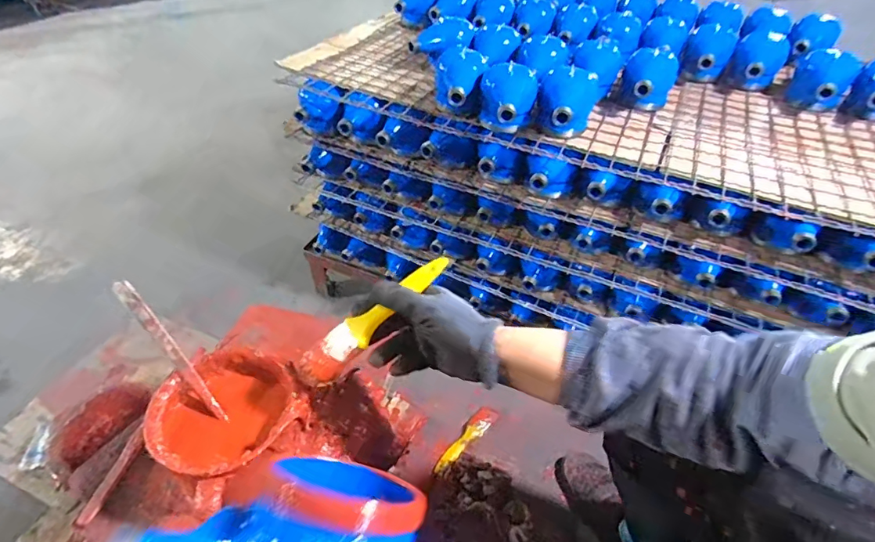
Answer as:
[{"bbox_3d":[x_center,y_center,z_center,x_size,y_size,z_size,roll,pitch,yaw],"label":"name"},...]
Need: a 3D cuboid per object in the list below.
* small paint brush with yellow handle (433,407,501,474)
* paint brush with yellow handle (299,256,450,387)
[{"bbox_3d":[0.052,0.318,0.900,0.160,0.009,0.036,-34,55,-32],"label":"small paint brush with yellow handle"},{"bbox_3d":[-0.062,0.047,0.469,0.180,0.011,0.044,-41,57,-1],"label":"paint brush with yellow handle"}]

